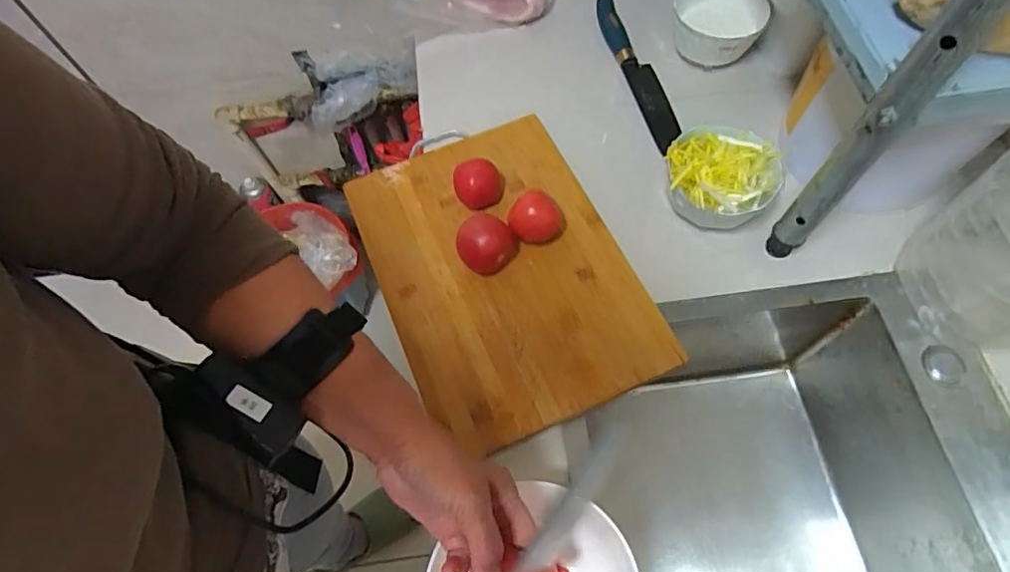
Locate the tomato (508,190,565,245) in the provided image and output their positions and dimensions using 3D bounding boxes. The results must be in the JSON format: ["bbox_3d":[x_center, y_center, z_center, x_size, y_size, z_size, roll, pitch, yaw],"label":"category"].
[{"bbox_3d":[0.034,-0.067,0.559,0.045,0.051,0.046,24,68,13],"label":"tomato"}]

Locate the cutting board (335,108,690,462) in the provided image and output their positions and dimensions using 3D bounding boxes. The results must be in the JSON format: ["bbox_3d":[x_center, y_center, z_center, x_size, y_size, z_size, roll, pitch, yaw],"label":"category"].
[{"bbox_3d":[-0.008,-0.016,0.571,0.237,0.030,0.337,-24,66,-9],"label":"cutting board"}]

